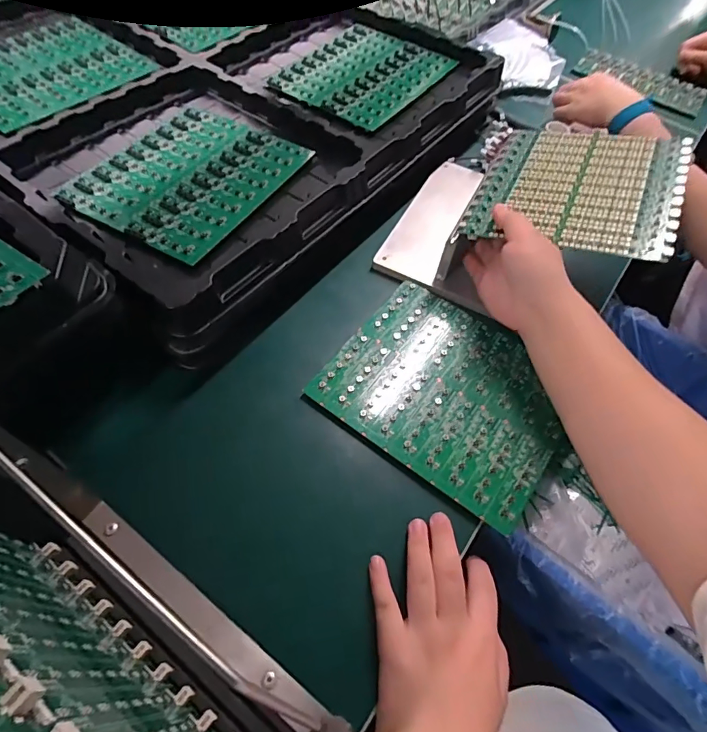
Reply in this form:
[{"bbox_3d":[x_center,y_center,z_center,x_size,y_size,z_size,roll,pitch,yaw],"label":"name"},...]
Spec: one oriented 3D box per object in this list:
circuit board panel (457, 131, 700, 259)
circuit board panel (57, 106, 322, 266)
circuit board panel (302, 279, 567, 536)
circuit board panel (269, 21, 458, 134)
[{"bbox_3d":[0.213,-0.173,0.435,0.162,0.005,0.188,17,57,24],"label":"circuit board panel"},{"bbox_3d":[-0.161,-0.192,0.456,0.164,0.006,0.197,26,61,13],"label":"circuit board panel"},{"bbox_3d":[0.086,0.018,0.407,0.196,0.004,0.170,33,63,17],"label":"circuit board panel"},{"bbox_3d":[0.013,-0.373,0.582,0.166,0.006,0.190,33,63,16],"label":"circuit board panel"}]

